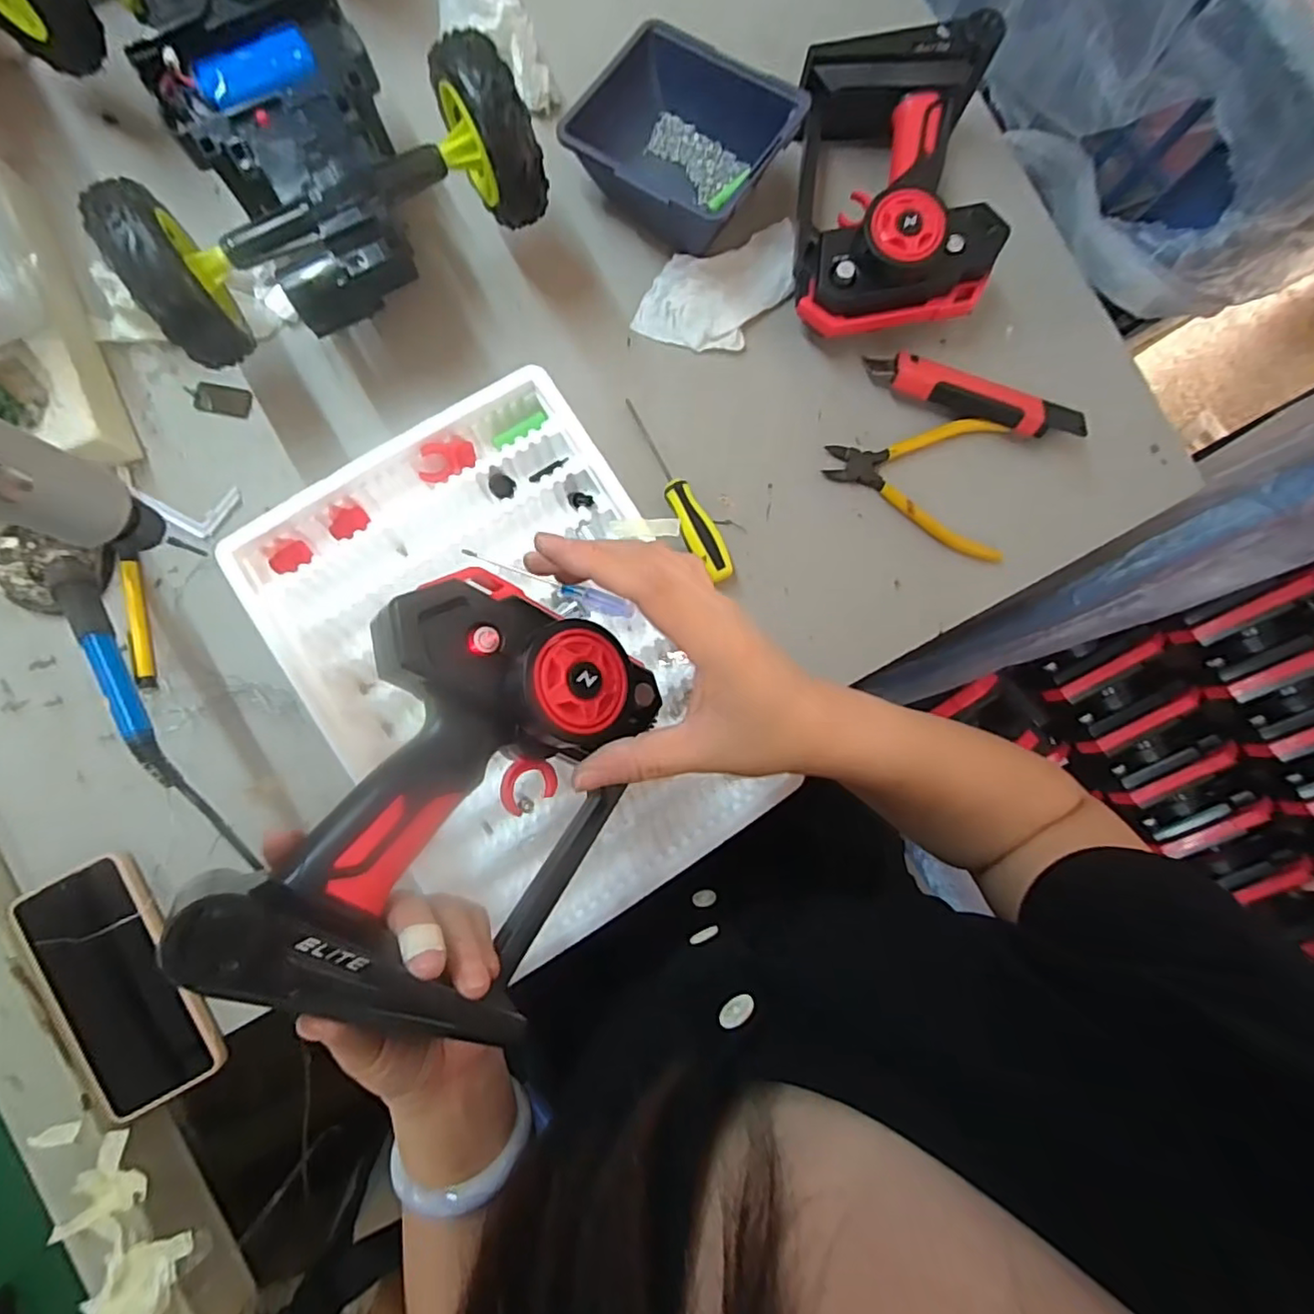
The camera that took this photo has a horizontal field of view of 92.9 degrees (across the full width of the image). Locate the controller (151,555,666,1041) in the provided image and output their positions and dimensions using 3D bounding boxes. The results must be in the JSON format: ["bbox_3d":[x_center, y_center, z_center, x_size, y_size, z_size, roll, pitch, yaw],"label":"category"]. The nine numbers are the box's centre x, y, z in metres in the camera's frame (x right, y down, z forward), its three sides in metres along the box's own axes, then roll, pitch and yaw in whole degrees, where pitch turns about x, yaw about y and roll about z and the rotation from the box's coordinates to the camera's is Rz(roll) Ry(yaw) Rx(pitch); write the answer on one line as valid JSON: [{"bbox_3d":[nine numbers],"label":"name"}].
[{"bbox_3d":[-0.080,0.052,0.257,0.122,0.110,0.163,26,85,-2],"label":"controller"}]

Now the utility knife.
[{"bbox_3d":[0.244,-0.197,0.473,0.168,0.027,0.032,16,85,-3],"label":"utility knife"}]

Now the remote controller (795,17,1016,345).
[{"bbox_3d":[0.174,-0.337,0.453,0.141,0.074,0.206,1,86,-4],"label":"remote controller"}]

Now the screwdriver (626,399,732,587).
[{"bbox_3d":[0.013,-0.123,0.461,0.024,0.026,0.150,-29,88,-5],"label":"screwdriver"}]

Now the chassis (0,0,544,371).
[{"bbox_3d":[-0.258,-0.385,0.382,0.250,0.091,0.351,-30,89,-5],"label":"chassis"}]

